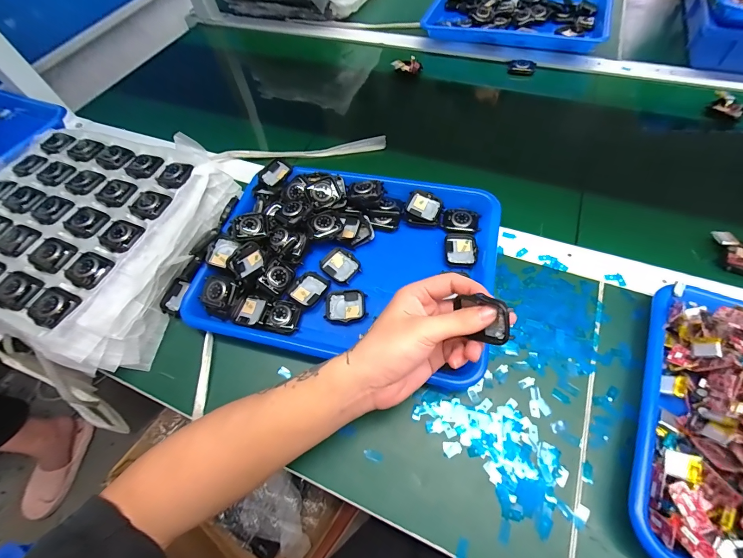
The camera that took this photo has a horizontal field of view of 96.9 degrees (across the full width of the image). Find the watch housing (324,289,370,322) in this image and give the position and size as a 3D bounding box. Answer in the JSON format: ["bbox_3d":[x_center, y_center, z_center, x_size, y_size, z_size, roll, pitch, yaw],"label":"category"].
[{"bbox_3d":[-0.028,0.031,0.374,0.046,0.007,0.038,-2,60,4],"label":"watch housing"}]

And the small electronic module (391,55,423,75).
[{"bbox_3d":[0.069,-0.403,0.622,0.055,0.020,0.029,13,62,12],"label":"small electronic module"}]

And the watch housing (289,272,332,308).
[{"bbox_3d":[-0.072,0.011,0.386,0.037,0.010,0.044,27,66,19],"label":"watch housing"}]

